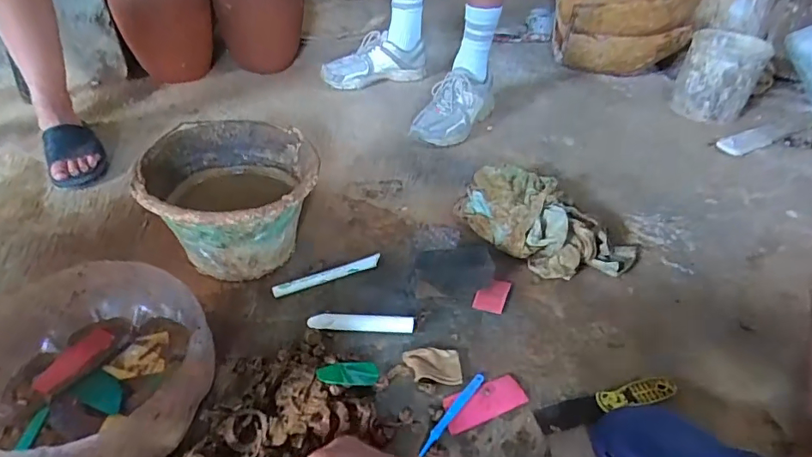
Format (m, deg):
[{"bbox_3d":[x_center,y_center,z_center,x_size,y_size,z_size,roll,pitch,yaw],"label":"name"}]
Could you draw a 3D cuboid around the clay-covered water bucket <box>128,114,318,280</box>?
[{"bbox_3d":[-0.265,-0.035,0.783,0.239,0.169,0.251,3,39,-2],"label":"clay-covered water bucket"}]

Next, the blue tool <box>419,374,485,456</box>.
[{"bbox_3d":[0.058,0.228,0.618,0.013,0.004,0.135,29,45,27],"label":"blue tool"}]

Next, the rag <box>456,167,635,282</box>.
[{"bbox_3d":[0.234,-0.006,0.870,0.310,0.076,0.180,30,46,28],"label":"rag"}]

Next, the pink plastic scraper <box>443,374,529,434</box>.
[{"bbox_3d":[0.099,0.221,0.638,0.111,0.005,0.048,-14,43,-21],"label":"pink plastic scraper"}]

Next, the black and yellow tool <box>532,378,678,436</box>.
[{"bbox_3d":[0.261,0.223,0.642,0.197,0.017,0.036,-8,41,-16],"label":"black and yellow tool"}]

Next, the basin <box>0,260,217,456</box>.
[{"bbox_3d":[-0.352,0.168,0.564,0.250,0.125,0.230,3,39,-2],"label":"basin"}]

